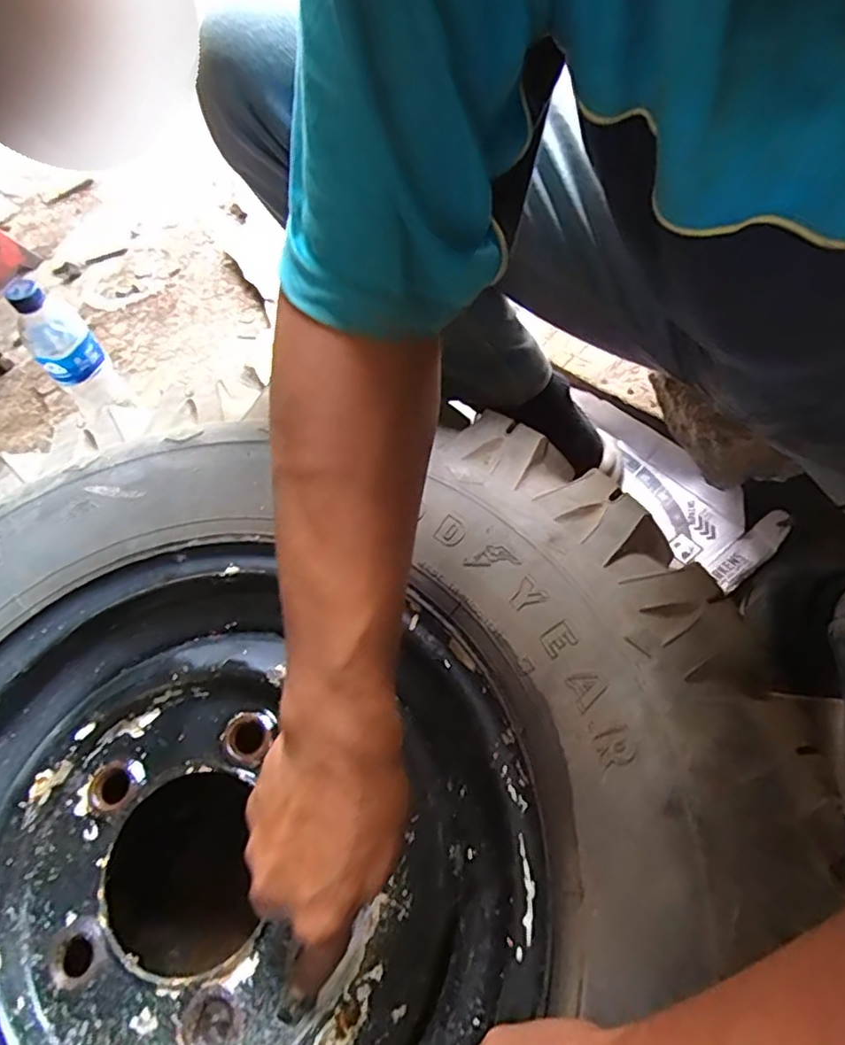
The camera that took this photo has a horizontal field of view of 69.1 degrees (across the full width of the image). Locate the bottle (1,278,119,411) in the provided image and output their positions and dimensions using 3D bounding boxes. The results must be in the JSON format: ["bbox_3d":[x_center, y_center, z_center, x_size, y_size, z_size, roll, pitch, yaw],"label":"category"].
[{"bbox_3d":[-0.388,-0.180,0.698,0.063,0.218,0.076,-36,63,-13],"label":"bottle"}]

